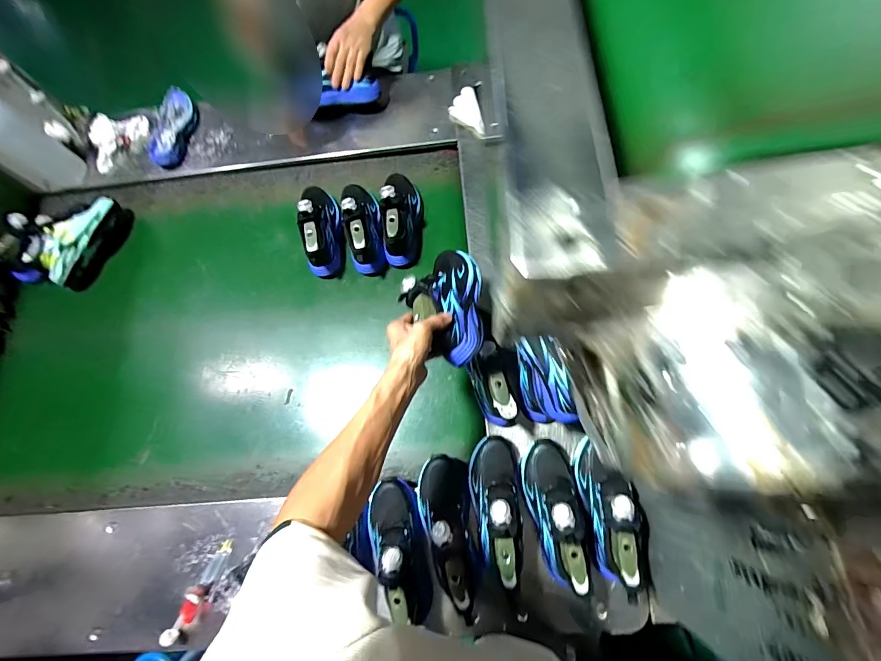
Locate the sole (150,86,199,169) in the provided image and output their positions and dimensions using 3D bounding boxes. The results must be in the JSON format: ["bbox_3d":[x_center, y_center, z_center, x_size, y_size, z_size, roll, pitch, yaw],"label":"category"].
[{"bbox_3d":[-0.671,-0.509,0.976,0.081,0.036,0.220,2,72,7],"label":"sole"}]

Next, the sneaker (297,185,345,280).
[{"bbox_3d":[-0.268,-0.240,0.869,0.070,0.120,0.230,-9,77,0],"label":"sneaker"}]

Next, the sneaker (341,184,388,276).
[{"bbox_3d":[-0.169,-0.242,0.866,0.077,0.127,0.230,-13,71,3],"label":"sneaker"}]

